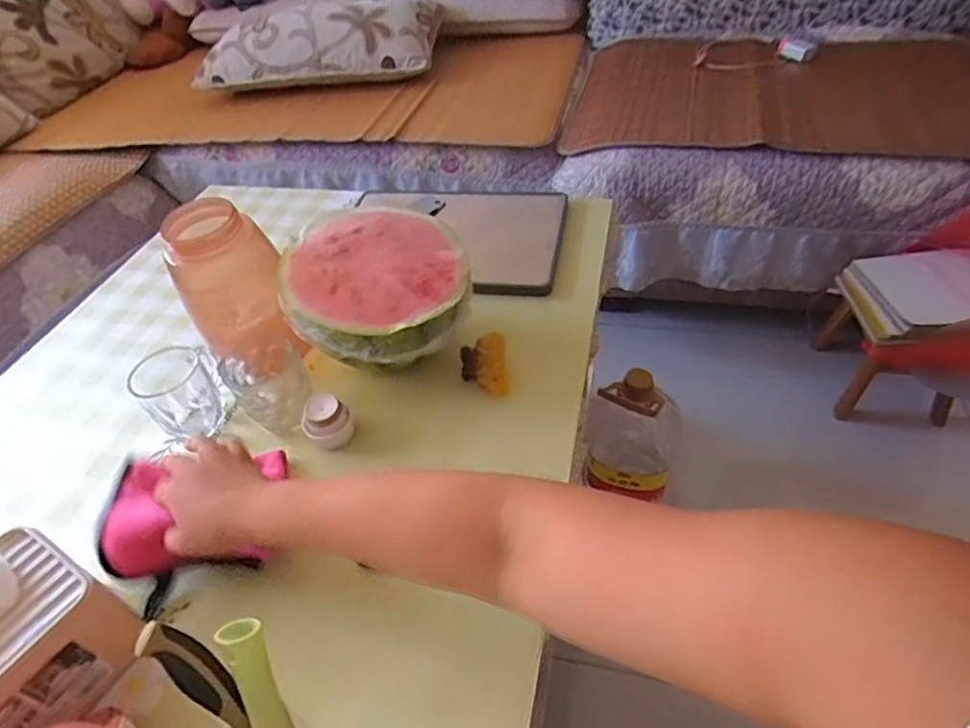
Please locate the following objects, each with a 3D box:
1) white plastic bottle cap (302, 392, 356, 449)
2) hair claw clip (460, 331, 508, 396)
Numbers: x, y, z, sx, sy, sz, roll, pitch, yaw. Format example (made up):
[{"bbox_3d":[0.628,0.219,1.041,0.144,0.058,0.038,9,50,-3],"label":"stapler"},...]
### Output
[{"bbox_3d":[-0.166,0.061,0.602,0.043,0.044,0.041,-4,45,4],"label":"white plastic bottle cap"},{"bbox_3d":[-0.001,-0.006,0.656,0.051,0.035,0.083,-5,45,2],"label":"hair claw clip"}]

